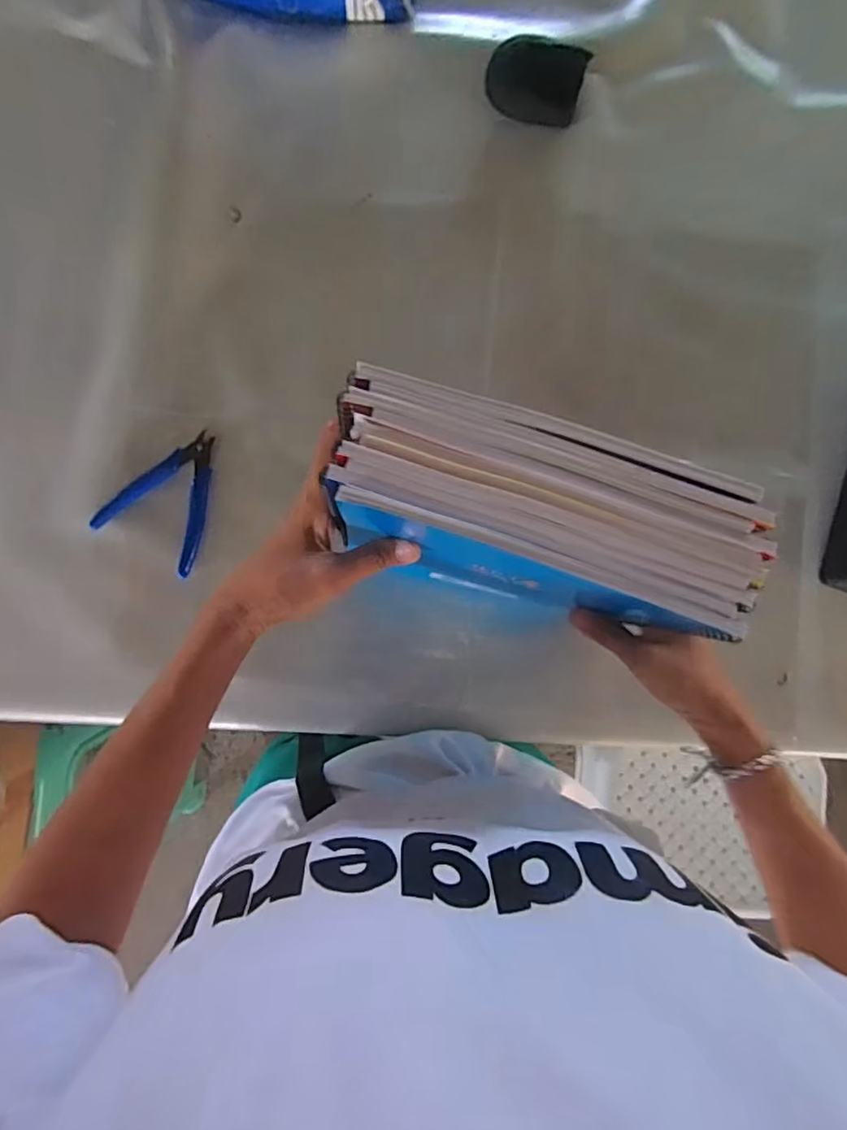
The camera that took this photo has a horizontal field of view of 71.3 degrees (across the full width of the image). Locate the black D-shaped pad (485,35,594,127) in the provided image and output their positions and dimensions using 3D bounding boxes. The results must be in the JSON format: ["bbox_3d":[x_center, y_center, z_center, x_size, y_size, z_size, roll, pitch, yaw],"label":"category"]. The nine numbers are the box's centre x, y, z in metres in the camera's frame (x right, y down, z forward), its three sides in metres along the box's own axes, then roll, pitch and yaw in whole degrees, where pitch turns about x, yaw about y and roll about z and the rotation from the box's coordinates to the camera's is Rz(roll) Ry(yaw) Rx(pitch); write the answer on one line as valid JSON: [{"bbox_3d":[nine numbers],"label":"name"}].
[{"bbox_3d":[0.098,-0.427,0.522,0.082,0.014,0.062,15,106,0],"label":"black D-shaped pad"}]

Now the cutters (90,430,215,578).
[{"bbox_3d":[-0.209,-0.059,0.501,0.086,0.006,0.112,32,85,-2],"label":"cutters"}]

